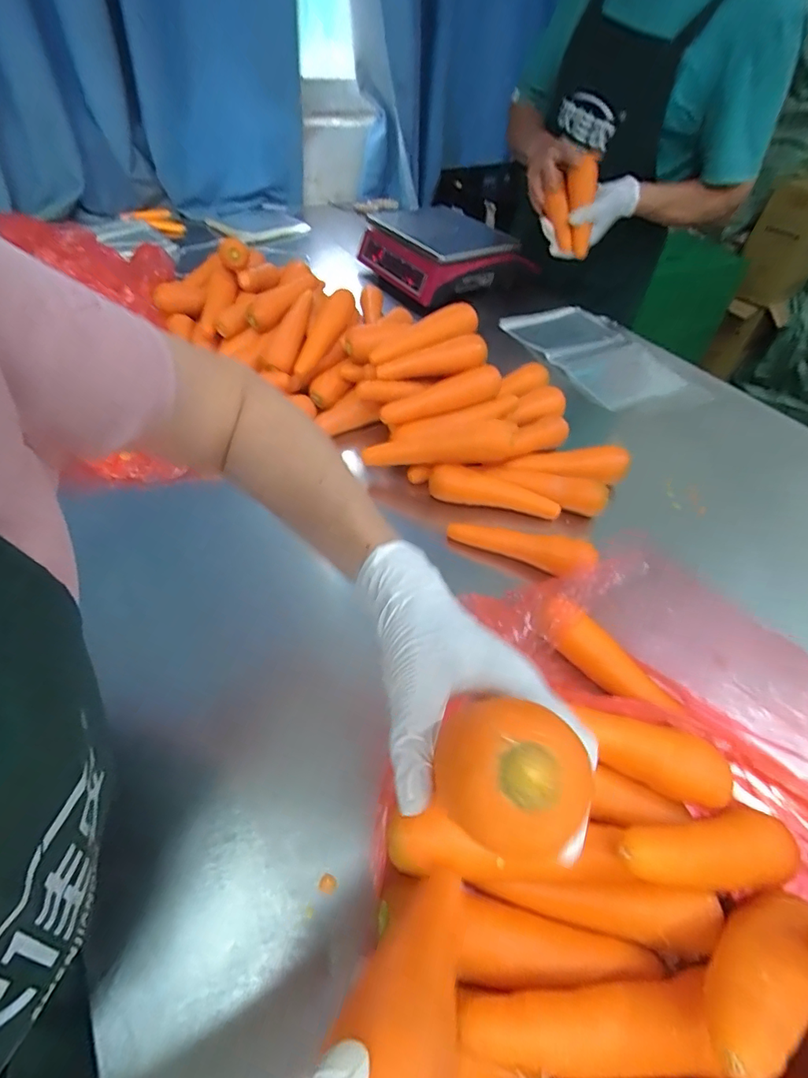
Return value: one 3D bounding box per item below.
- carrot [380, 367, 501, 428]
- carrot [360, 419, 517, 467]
[{"bbox_3d":[0.057,-0.203,0.678,0.187,0.047,0.043,-17,51,4],"label":"carrot"},{"bbox_3d":[0.044,-0.119,0.612,0.196,0.040,0.040,-4,47,18],"label":"carrot"}]

